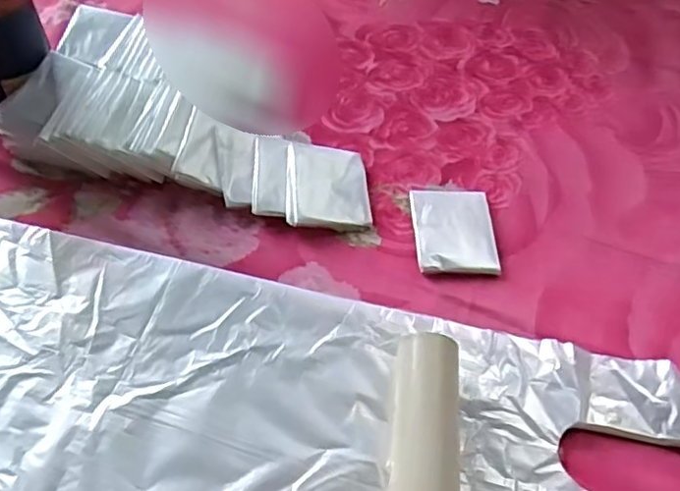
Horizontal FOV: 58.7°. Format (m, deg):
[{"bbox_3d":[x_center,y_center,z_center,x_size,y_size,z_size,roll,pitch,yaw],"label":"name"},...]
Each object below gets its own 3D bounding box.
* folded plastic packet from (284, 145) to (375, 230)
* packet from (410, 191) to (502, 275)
[{"bbox_3d":[-0.010,-0.052,0.510,0.069,0.007,0.081,3,58,-11],"label":"folded plastic packet"},{"bbox_3d":[0.094,-0.013,0.492,0.065,0.010,0.081,-2,50,1],"label":"packet"}]

